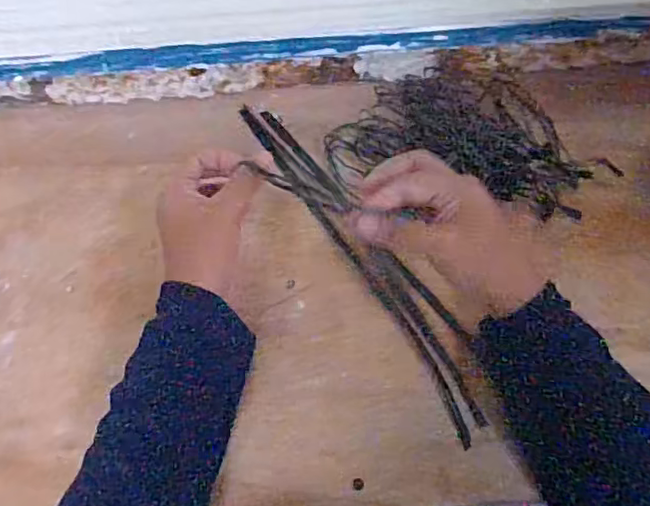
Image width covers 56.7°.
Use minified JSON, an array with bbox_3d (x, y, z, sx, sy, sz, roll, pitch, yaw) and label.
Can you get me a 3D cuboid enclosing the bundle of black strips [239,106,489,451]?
[{"bbox_3d":[0.029,-0.008,0.485,0.044,0.012,0.328,-29,64,-12],"label":"bundle of black strips"}]

